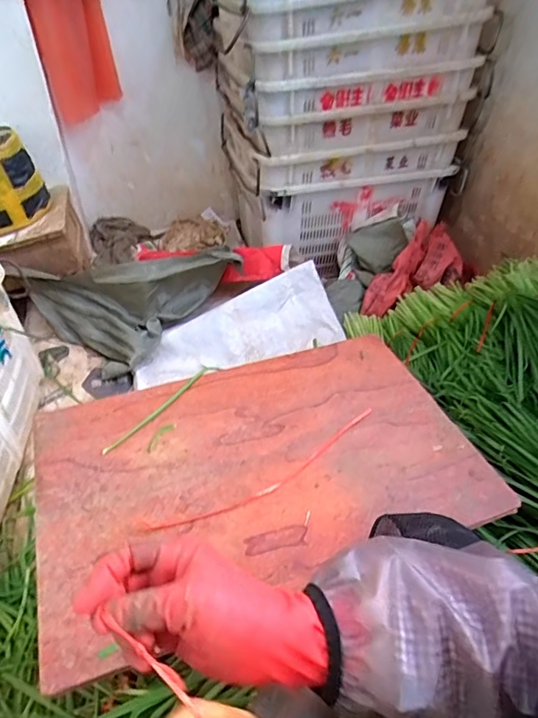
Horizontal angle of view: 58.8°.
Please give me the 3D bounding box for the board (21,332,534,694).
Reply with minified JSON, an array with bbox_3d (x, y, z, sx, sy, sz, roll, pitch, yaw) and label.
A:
[{"bbox_3d":[-0.008,0.132,0.689,0.593,0.011,0.387,-12,41,-18],"label":"board"}]

